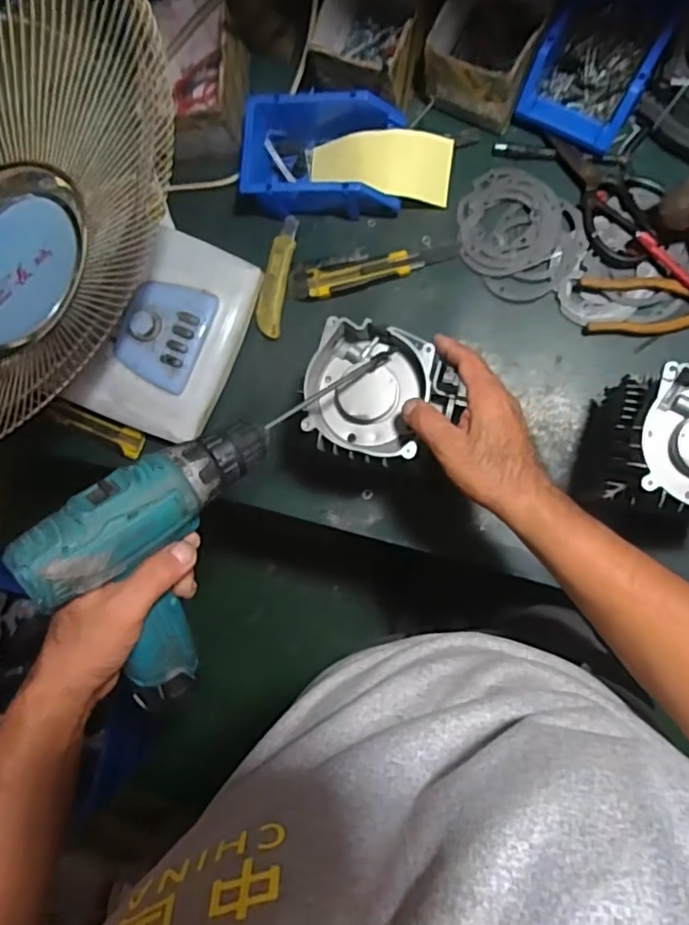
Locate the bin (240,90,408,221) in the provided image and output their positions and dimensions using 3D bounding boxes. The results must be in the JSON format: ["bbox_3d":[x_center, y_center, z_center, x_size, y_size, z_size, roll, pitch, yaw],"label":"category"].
[{"bbox_3d":[-0.022,-0.359,0.713,0.179,0.070,0.125,4,90,9],"label":"bin"}]

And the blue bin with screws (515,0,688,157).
[{"bbox_3d":[0.287,-0.457,0.661,0.121,0.061,0.187,28,93,9],"label":"blue bin with screws"}]

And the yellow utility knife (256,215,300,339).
[{"bbox_3d":[-0.083,-0.229,0.743,0.030,0.011,0.147,12,91,9],"label":"yellow utility knife"}]

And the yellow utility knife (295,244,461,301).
[{"bbox_3d":[0.036,-0.230,0.725,0.200,0.012,0.038,-9,88,9],"label":"yellow utility knife"}]

